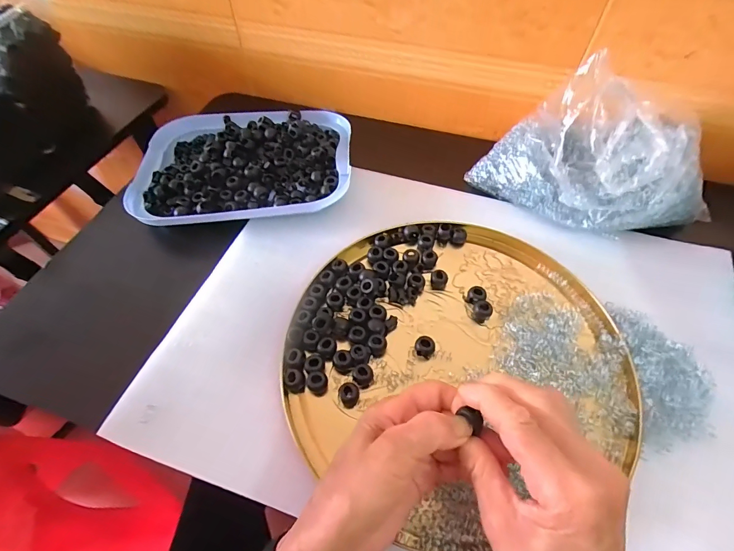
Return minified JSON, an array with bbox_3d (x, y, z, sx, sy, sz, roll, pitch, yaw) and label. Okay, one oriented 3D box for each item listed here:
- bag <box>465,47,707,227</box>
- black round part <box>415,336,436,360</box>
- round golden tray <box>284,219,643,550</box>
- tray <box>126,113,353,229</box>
[{"bbox_3d":[0.237,-0.126,0.378,0.242,0.141,0.092,29,61,21],"label":"bag"},{"bbox_3d":[0.052,0.064,0.333,0.018,0.011,0.017,0,56,1],"label":"black round part"},{"bbox_3d":[0.072,0.060,0.335,0.289,0.030,0.271,0,56,1],"label":"round golden tray"},{"bbox_3d":[-0.150,-0.144,0.466,0.258,0.032,0.194,-8,56,-4],"label":"tray"}]

